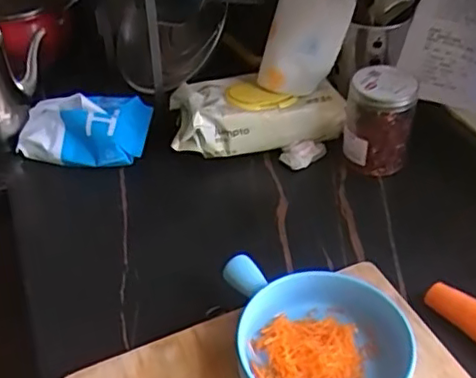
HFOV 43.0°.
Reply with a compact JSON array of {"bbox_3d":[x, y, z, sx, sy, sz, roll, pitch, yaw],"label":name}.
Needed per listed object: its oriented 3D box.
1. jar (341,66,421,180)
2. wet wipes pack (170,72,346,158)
[{"bbox_3d":[0.182,-0.092,0.779,0.083,0.118,0.087,-1,40,1],"label":"jar"},{"bbox_3d":[0.022,-0.103,0.831,0.221,0.074,0.097,-9,41,-8],"label":"wet wipes pack"}]

